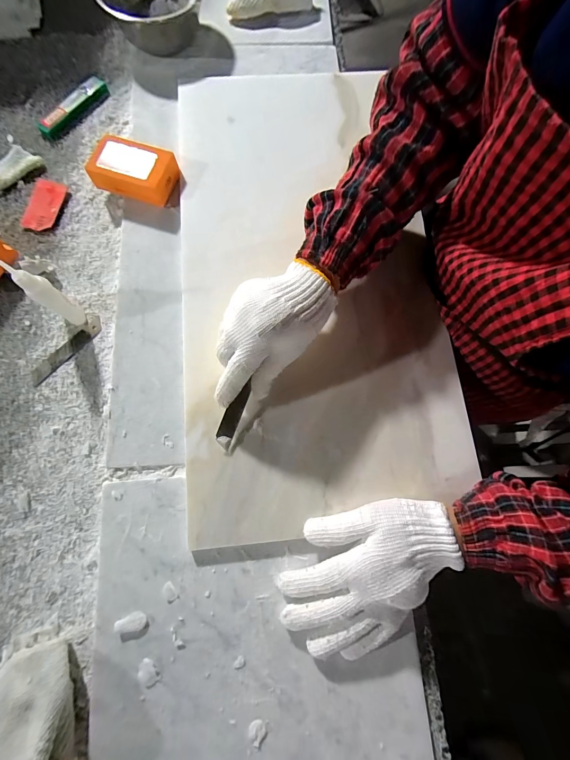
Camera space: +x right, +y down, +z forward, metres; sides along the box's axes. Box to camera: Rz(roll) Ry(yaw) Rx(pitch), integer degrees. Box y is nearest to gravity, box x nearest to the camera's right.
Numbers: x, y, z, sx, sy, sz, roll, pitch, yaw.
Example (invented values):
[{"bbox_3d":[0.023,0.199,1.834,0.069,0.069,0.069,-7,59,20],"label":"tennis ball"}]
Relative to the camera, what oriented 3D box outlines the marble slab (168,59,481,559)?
[{"bbox_3d":[0.022,-0.139,0.365,0.298,0.016,0.585,-7,77,0],"label":"marble slab"}]

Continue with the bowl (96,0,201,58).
[{"bbox_3d":[-0.185,-0.540,0.440,0.145,0.056,0.157,0,77,1],"label":"bowl"}]

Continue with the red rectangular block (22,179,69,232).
[{"bbox_3d":[-0.318,-0.232,0.397,0.046,0.006,0.076,6,77,3],"label":"red rectangular block"}]

